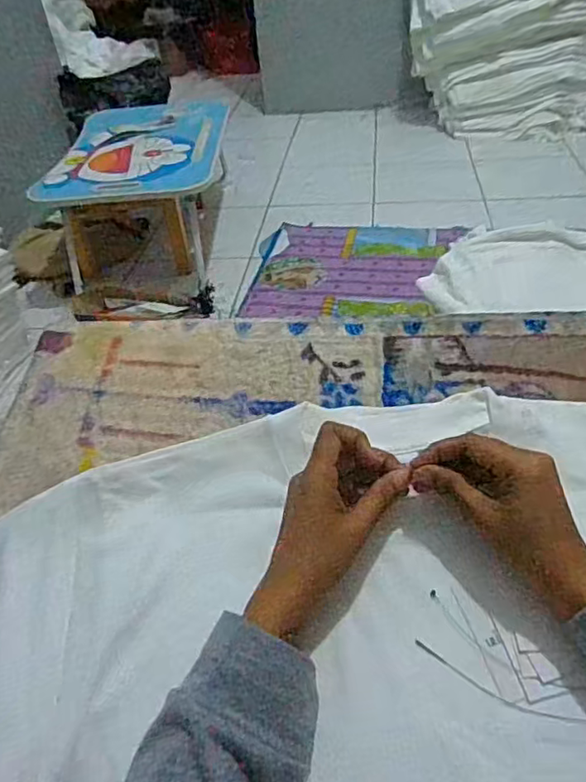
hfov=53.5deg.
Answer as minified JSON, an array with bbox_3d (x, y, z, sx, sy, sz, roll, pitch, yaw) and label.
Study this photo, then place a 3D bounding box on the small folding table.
[{"bbox_3d":[-0.366,-0.499,1.467,0.388,0.282,0.554,0,42,7],"label":"small folding table"}]

